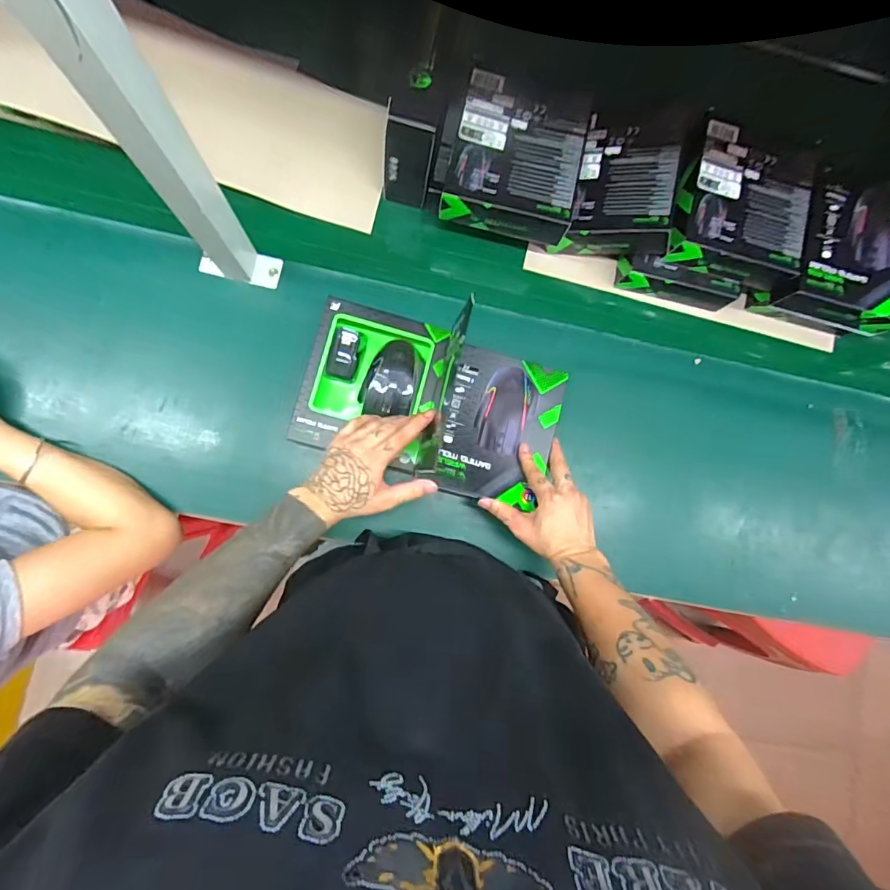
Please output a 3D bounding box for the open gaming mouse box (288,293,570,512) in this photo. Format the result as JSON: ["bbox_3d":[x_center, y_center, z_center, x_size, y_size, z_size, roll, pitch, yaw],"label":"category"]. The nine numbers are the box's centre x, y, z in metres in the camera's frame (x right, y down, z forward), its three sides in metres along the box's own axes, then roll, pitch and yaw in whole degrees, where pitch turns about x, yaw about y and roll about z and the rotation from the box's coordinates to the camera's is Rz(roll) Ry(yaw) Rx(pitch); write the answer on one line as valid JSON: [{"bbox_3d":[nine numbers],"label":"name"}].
[{"bbox_3d":[-0.015,-0.061,0.622,0.303,0.068,0.210,16,83,-5],"label":"open gaming mouse box"}]

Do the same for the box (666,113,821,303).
[{"bbox_3d":[0.381,-0.304,0.643,0.182,0.065,0.180,13,83,-5],"label":"box"}]

